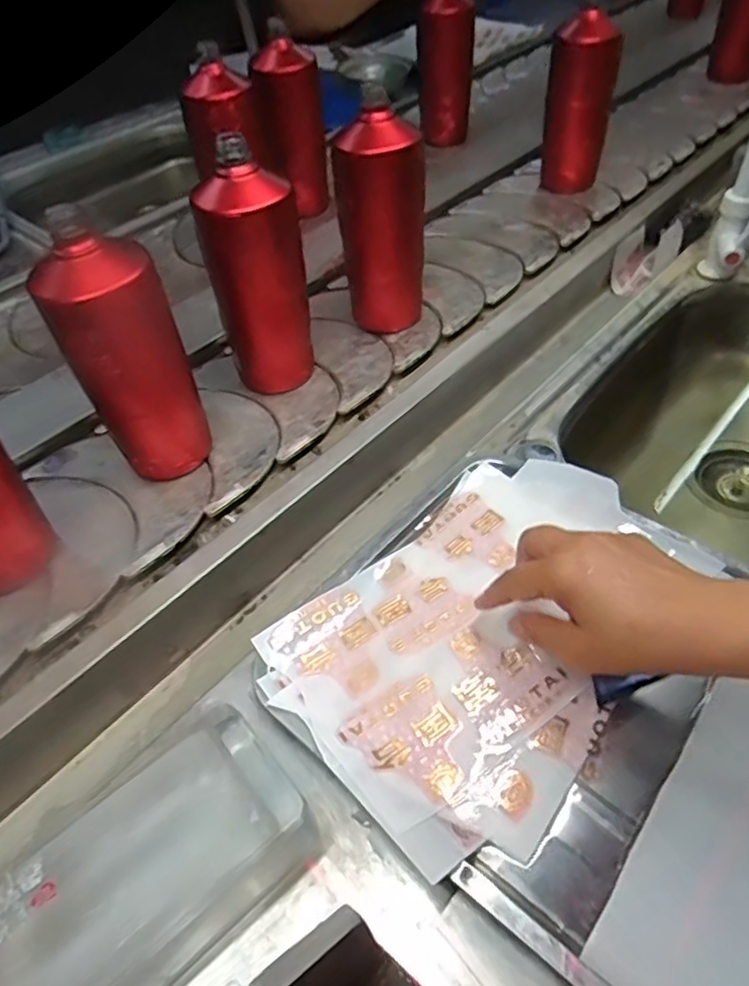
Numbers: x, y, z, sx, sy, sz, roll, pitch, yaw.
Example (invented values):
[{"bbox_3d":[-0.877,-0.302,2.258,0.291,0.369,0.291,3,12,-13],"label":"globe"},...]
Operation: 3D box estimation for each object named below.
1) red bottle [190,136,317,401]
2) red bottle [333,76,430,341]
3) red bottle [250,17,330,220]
[{"bbox_3d":[-0.101,-0.182,0.568,0.063,0.205,0.072,28,57,27],"label":"red bottle"},{"bbox_3d":[0.009,-0.262,0.624,0.082,0.203,0.078,-1,49,6],"label":"red bottle"},{"bbox_3d":[-0.101,-0.458,0.811,0.074,0.196,0.067,-8,47,-1],"label":"red bottle"}]

